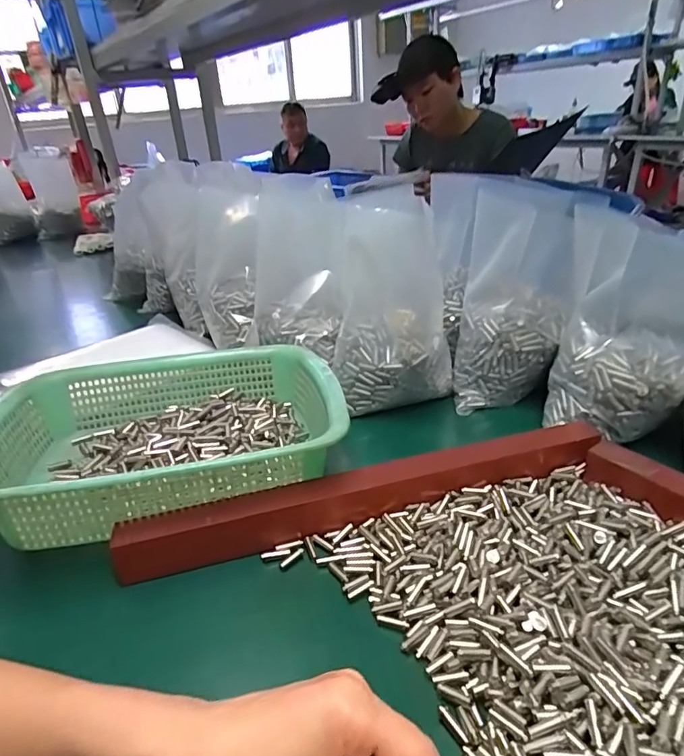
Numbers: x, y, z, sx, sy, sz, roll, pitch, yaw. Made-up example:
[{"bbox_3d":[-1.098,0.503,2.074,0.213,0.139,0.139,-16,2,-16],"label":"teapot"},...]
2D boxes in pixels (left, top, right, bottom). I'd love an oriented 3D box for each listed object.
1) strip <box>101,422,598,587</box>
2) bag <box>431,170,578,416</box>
[{"bbox_3d":[0.029,0.088,0.404,0.397,0.038,0.028,-12,30,-12],"label":"strip"},{"bbox_3d":[0.187,-0.109,0.577,0.137,0.220,0.175,-2,29,5],"label":"bag"}]

